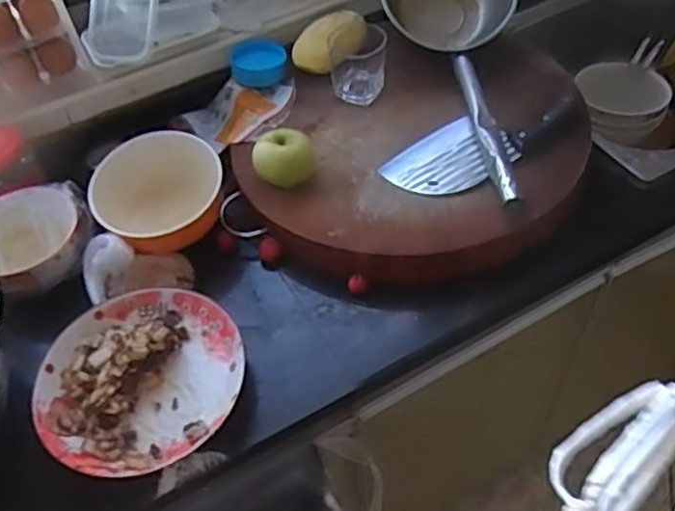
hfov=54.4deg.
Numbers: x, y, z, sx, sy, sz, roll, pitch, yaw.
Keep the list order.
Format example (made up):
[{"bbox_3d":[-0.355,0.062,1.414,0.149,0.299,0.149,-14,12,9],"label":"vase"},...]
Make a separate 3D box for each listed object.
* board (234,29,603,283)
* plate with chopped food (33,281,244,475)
[{"bbox_3d":[0.103,-0.142,0.794,0.360,0.061,0.403,23,56,21],"label":"board"},{"bbox_3d":[-0.192,0.118,0.647,0.190,0.056,0.195,-2,51,3],"label":"plate with chopped food"}]

